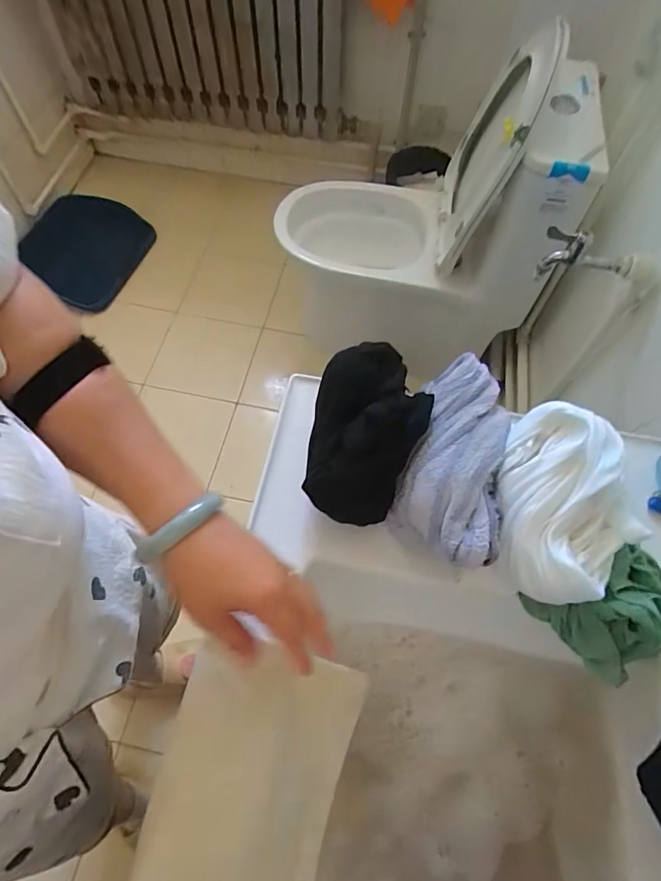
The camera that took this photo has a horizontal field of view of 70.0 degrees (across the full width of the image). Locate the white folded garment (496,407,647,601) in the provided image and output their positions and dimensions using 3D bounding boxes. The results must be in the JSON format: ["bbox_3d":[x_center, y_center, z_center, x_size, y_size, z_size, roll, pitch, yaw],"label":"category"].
[{"bbox_3d":[0.192,0.054,0.385,0.107,0.095,0.136,11,63,4],"label":"white folded garment"}]

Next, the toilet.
[{"bbox_3d":[0.183,-0.517,1.166,0.587,0.698,0.401,-2,63,-2],"label":"toilet"}]

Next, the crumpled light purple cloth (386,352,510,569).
[{"bbox_3d":[0.112,0.012,0.414,0.082,0.049,0.182,16,64,7],"label":"crumpled light purple cloth"}]

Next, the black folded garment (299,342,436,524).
[{"bbox_3d":[0.034,-0.013,0.420,0.099,0.059,0.164,9,63,3],"label":"black folded garment"}]

